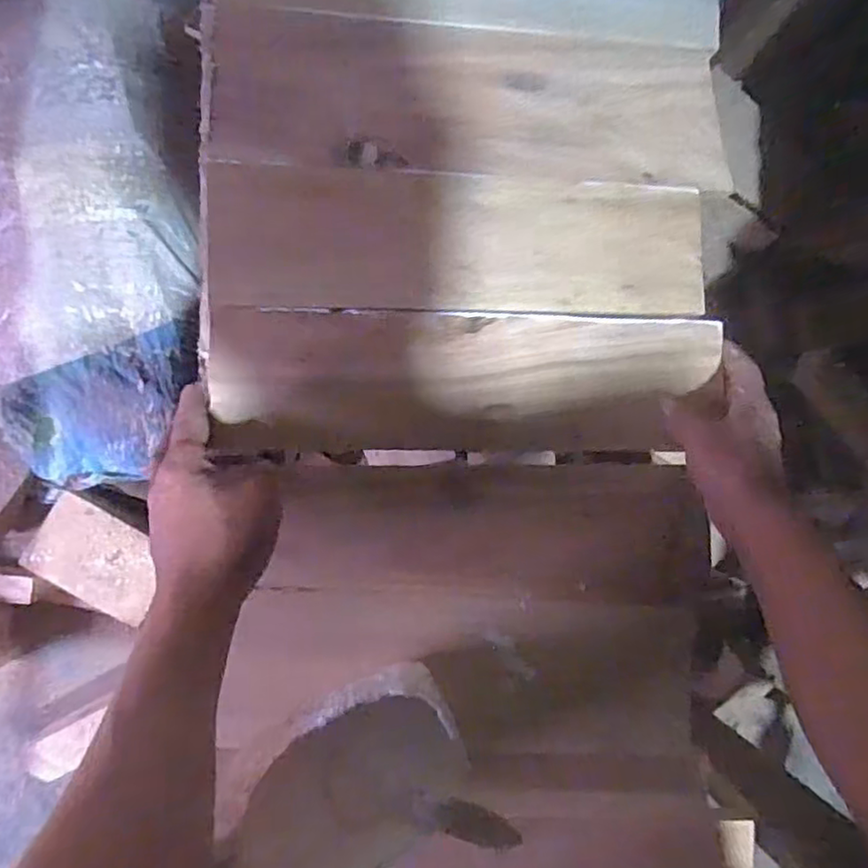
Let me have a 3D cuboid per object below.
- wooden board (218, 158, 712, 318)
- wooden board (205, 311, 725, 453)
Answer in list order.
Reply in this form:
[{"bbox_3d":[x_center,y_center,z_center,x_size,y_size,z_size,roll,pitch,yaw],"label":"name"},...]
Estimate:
[{"bbox_3d":[0.026,-0.151,0.502,0.381,0.025,0.109,-1,91,-7],"label":"wooden board"},{"bbox_3d":[0.031,-0.040,0.507,0.388,0.018,0.107,-1,91,-8],"label":"wooden board"}]

